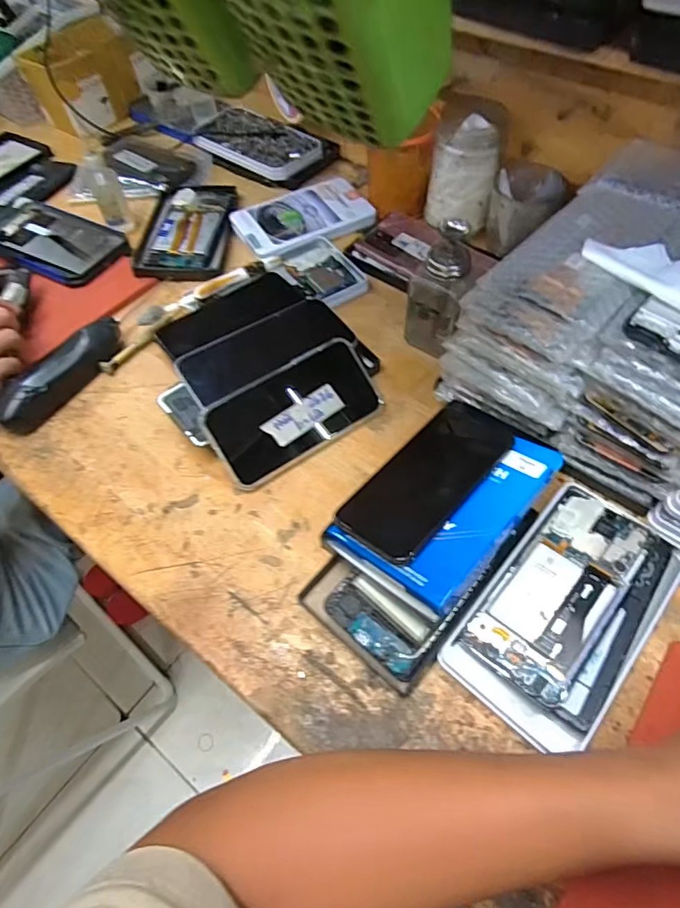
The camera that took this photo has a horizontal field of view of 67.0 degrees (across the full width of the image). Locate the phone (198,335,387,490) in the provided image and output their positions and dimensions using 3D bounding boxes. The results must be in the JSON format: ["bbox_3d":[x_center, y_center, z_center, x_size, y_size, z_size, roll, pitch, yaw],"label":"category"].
[{"bbox_3d":[-0.039,-0.039,0.452,0.152,0.006,0.075,-32,96,-17],"label":"phone"}]

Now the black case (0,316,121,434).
[{"bbox_3d":[-0.270,-0.081,0.499,0.040,0.038,0.146,32,64,21],"label":"black case"}]

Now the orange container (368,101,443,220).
[{"bbox_3d":[0.072,-0.341,0.585,0.073,0.100,0.069,-7,57,-2],"label":"orange container"}]

